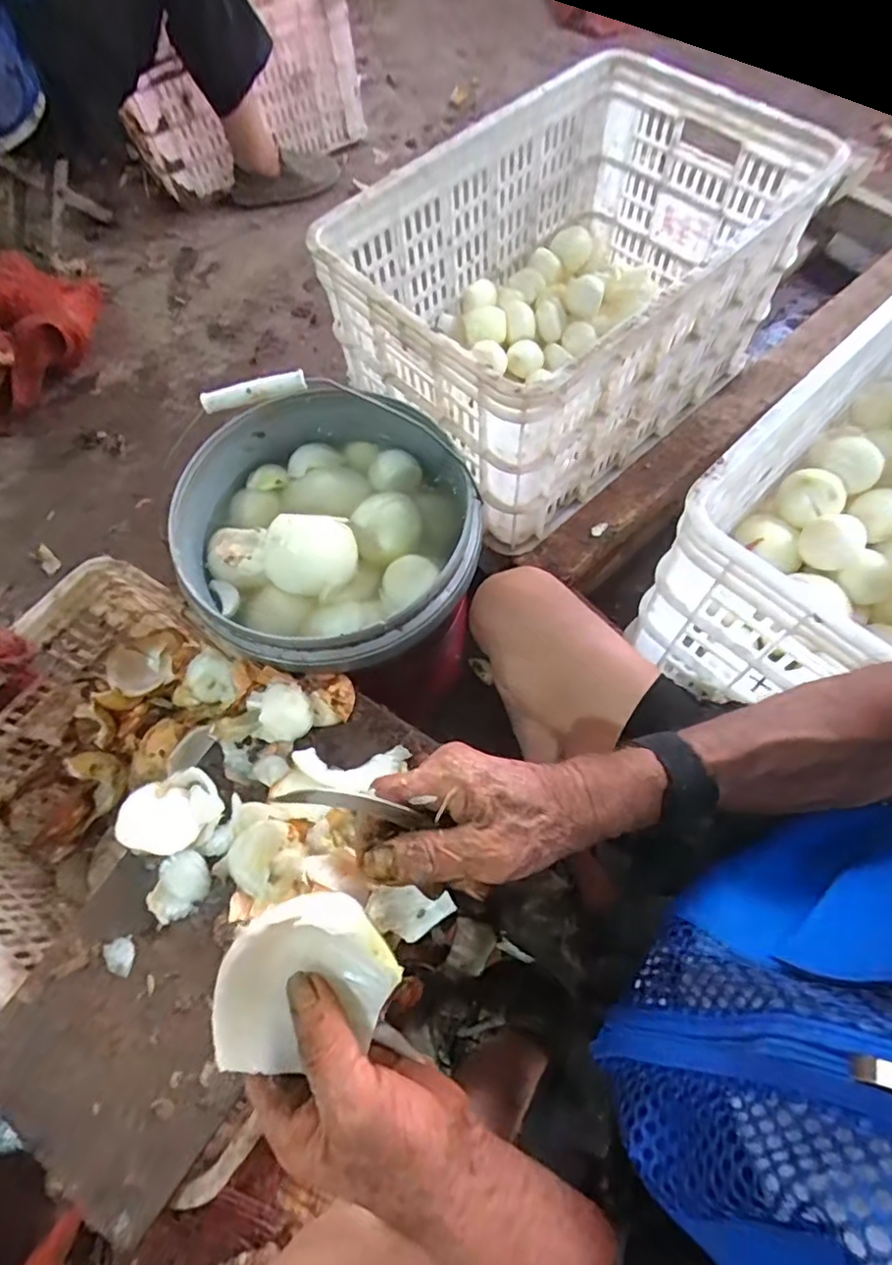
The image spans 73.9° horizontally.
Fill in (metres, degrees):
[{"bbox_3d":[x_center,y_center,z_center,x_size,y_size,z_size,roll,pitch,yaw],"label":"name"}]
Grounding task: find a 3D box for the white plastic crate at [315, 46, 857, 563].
[{"bbox_3d":[0.155,-0.433,0.778,0.359,0.293,0.567,42,74,19],"label":"white plastic crate"}]

